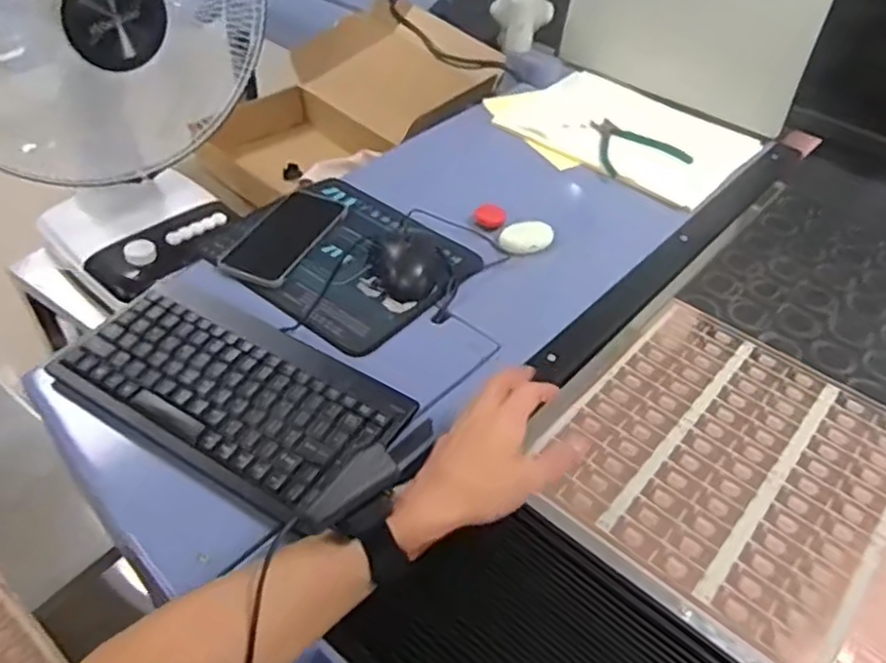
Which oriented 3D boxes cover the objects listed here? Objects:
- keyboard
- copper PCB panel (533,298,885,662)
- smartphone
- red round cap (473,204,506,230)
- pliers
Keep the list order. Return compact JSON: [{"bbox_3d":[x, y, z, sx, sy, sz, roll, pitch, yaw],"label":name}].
[{"bbox_3d":[-0.179,0.050,0.616,0.282,0.030,0.153,25,47,19],"label":"keyboard"},{"bbox_3d":[0.345,0.166,0.558,0.501,0.008,0.294,32,51,26],"label":"copper PCB panel"},{"bbox_3d":[-0.175,-0.108,0.787,0.076,0.008,0.165,19,46,14],"label":"smartphone"},{"bbox_3d":[0.059,-0.144,0.884,0.039,0.015,0.039,3,44,-3],"label":"red round cap"},{"bbox_3d":[0.258,-0.258,0.976,0.130,0.007,0.127,-12,47,-17],"label":"pliers"}]

